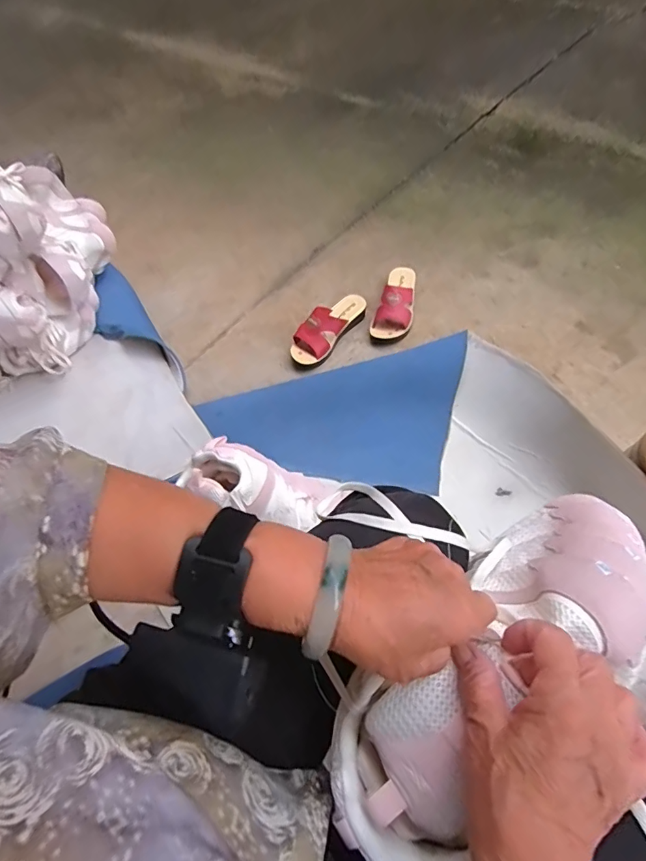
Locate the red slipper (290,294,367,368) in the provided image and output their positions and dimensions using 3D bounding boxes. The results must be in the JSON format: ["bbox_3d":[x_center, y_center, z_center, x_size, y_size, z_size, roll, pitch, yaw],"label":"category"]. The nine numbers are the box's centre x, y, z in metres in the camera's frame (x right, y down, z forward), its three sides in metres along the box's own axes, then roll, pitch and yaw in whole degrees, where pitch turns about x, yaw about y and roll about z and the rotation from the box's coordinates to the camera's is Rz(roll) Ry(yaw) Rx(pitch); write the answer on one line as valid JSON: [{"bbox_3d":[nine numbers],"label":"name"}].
[{"bbox_3d":[0.011,-0.235,1.039,0.079,0.067,0.218,33,66,22],"label":"red slipper"}]

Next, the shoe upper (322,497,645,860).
[{"bbox_3d":[0.119,0.150,0.311,0.283,0.087,0.107,-41,64,-15],"label":"shoe upper"}]

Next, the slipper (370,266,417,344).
[{"bbox_3d":[0.168,-0.306,1.070,0.088,0.073,0.221,10,59,10],"label":"slipper"}]

